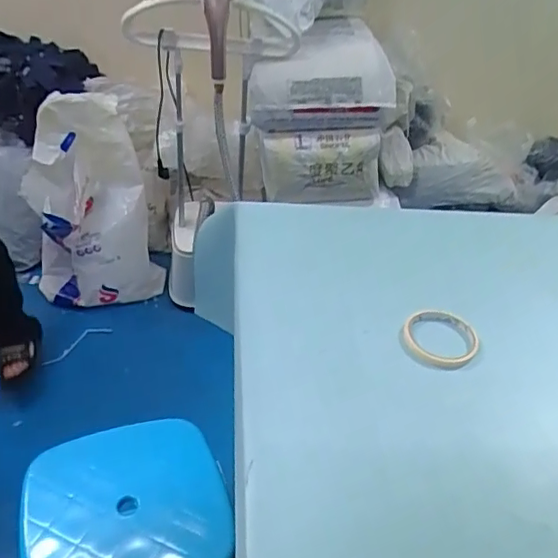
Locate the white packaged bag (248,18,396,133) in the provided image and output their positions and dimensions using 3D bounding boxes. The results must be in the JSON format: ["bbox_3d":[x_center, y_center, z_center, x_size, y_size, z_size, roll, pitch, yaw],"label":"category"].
[{"bbox_3d":[0.113,-0.547,1.516,0.378,0.251,0.174,1,38,-6],"label":"white packaged bag"}]

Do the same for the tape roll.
[{"bbox_3d":[0.191,0.070,0.664,0.086,0.019,0.088,4,37,-3],"label":"tape roll"}]

